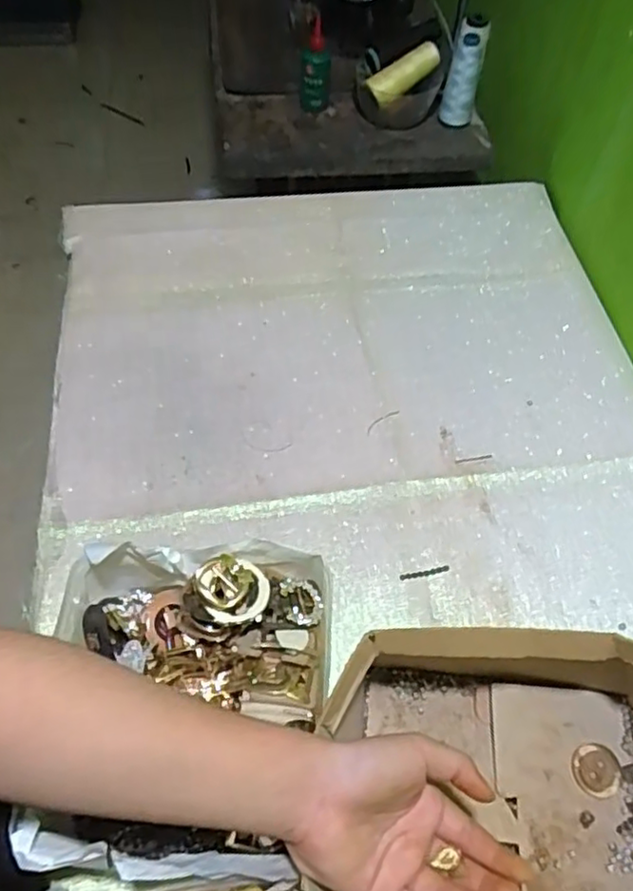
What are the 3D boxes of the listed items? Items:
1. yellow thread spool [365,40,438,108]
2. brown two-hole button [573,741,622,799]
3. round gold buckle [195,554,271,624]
[{"bbox_3d":[0.119,-0.498,0.847,0.105,0.034,0.032,-34,67,2],"label":"yellow thread spool"},{"bbox_3d":[0.197,0.228,0.445,0.033,0.004,0.034,1,63,-1],"label":"brown two-hole button"},{"bbox_3d":[-0.061,0.104,0.464,0.046,0.012,0.050,1,63,-1],"label":"round gold buckle"}]

